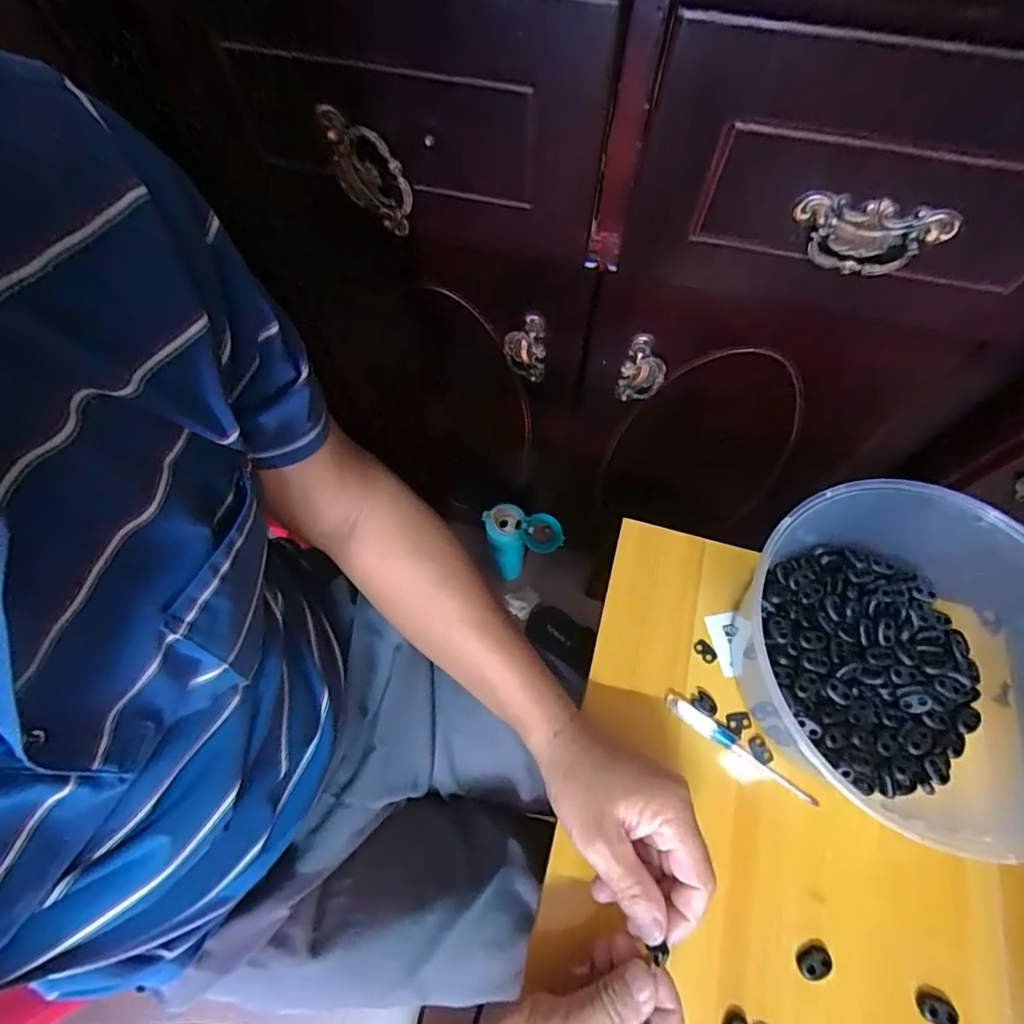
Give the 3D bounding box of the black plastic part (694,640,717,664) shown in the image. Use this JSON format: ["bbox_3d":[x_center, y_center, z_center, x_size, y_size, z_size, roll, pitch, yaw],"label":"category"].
[{"bbox_3d":[0.156,0.112,0.415,0.013,0.004,0.020,-41,72,-17],"label":"black plastic part"}]

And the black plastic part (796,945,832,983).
[{"bbox_3d":[0.195,0.290,0.332,0.021,0.006,0.017,-9,66,-4],"label":"black plastic part"}]

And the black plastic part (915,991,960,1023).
[{"bbox_3d":[0.265,0.311,0.321,0.023,0.005,0.016,20,67,8],"label":"black plastic part"}]

